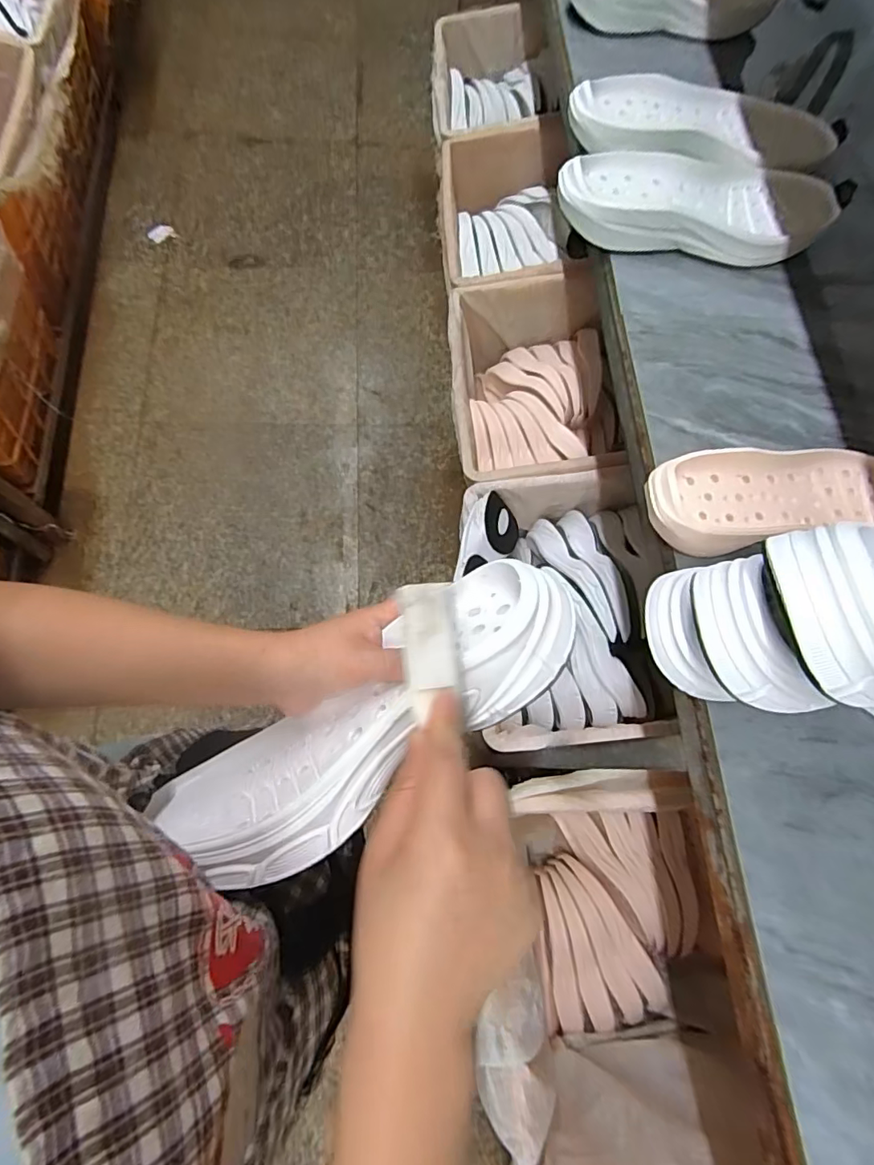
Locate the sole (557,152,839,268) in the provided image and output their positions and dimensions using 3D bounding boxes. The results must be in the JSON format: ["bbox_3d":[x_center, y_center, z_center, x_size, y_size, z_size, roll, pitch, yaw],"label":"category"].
[{"bbox_3d":[0.272,-0.396,0.547,0.299,0.049,0.116,6,75,-7],"label":"sole"}]

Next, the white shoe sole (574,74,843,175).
[{"bbox_3d":[0.292,-0.501,0.587,0.293,0.048,0.120,-3,68,-8],"label":"white shoe sole"}]

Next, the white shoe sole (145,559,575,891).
[{"bbox_3d":[-0.047,0.089,0.322,0.292,0.064,0.105,-33,59,2],"label":"white shoe sole"}]

